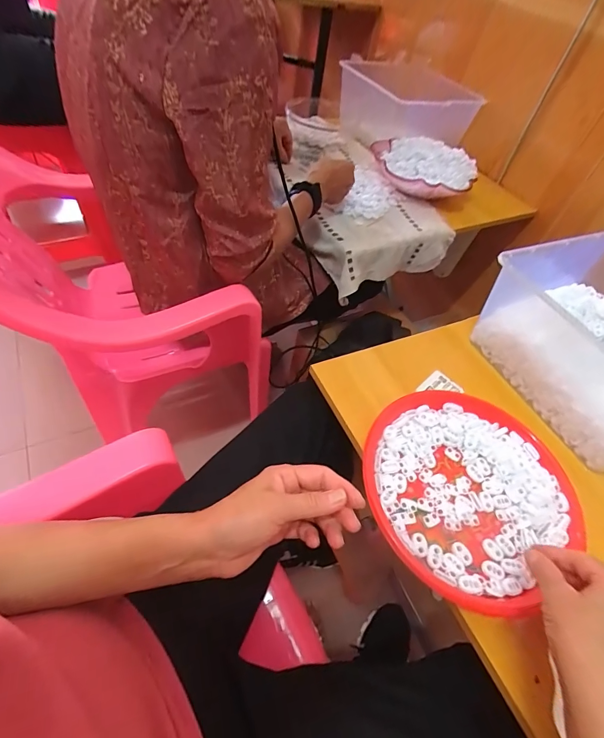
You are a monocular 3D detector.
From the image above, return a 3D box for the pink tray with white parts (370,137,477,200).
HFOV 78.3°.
[{"bbox_3d":[0.271,-0.459,0.848,0.239,0.072,0.168,22,51,7],"label":"pink tray with white parts"}]

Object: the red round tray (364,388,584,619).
[{"bbox_3d":[0.187,0.124,0.419,0.233,0.021,0.217,3,53,-4],"label":"red round tray"}]

